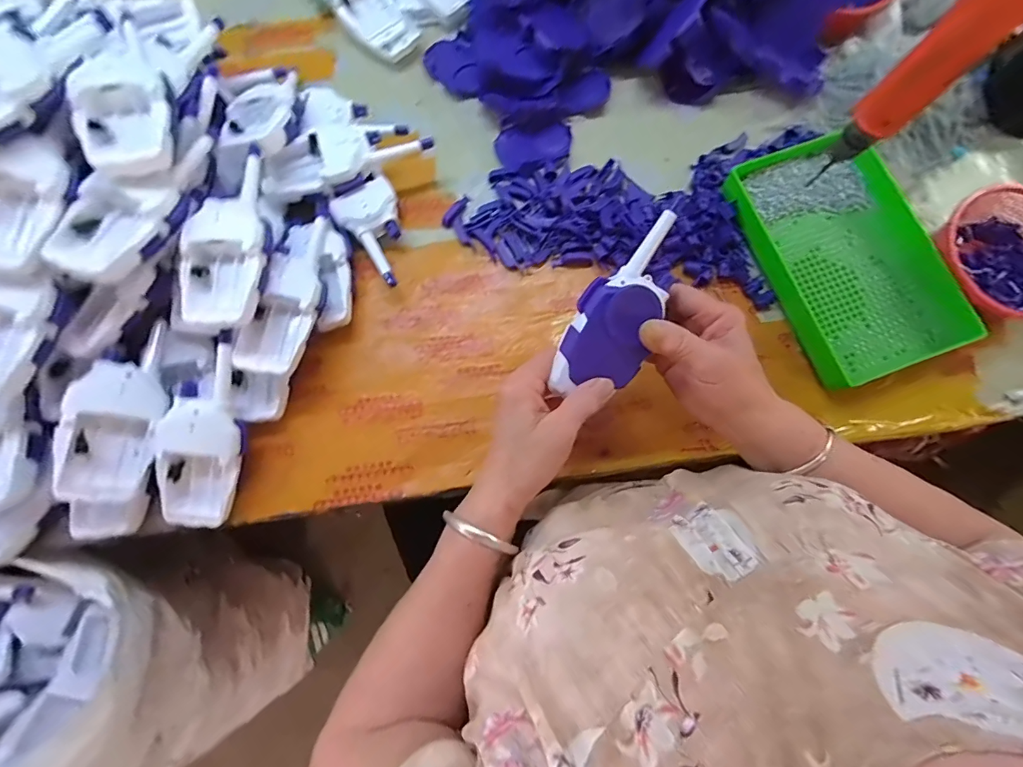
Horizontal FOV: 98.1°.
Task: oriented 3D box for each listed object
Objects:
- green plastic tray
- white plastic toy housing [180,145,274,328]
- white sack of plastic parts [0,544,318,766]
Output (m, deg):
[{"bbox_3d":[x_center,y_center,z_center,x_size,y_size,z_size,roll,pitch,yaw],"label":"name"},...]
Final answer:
[{"bbox_3d":[0.330,-0.132,0.444,0.149,0.034,0.248,-19,78,-5],"label":"green plastic tray"},{"bbox_3d":[-0.240,-0.127,0.373,0.063,0.030,0.162,-1,77,-2],"label":"white plastic toy housing"},{"bbox_3d":[-0.500,0.358,0.591,0.329,0.590,0.286,-6,78,-3],"label":"white sack of plastic parts"}]

